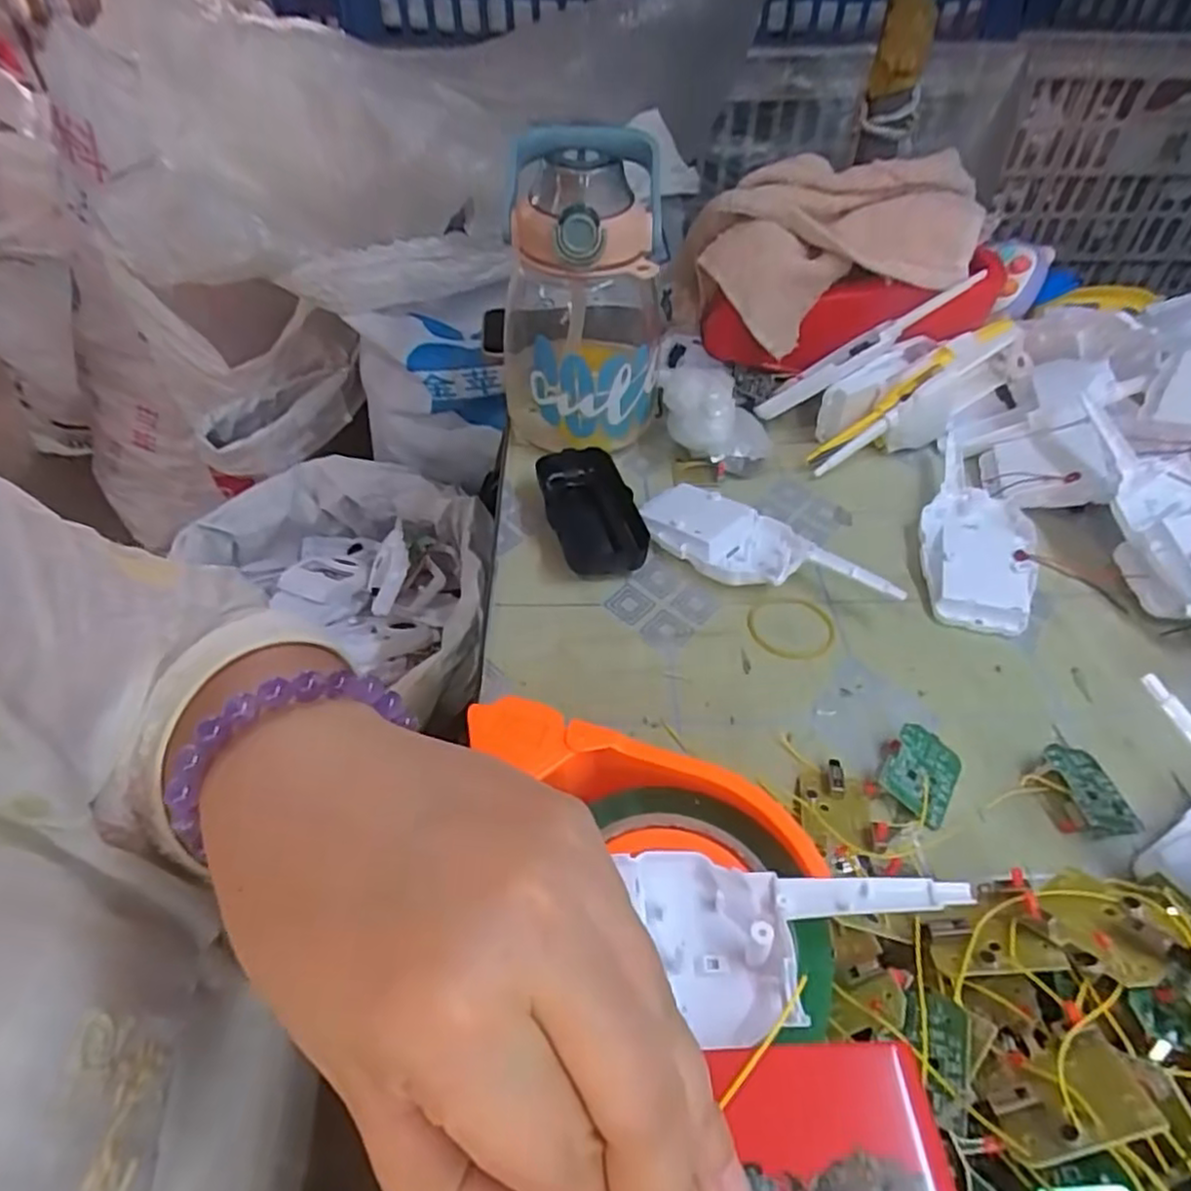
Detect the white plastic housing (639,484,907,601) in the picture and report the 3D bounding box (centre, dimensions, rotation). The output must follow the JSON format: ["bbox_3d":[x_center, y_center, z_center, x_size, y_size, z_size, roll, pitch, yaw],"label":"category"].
[{"bbox_3d":[0.098,-0.025,0.426,0.157,0.023,0.059,26,51,24],"label":"white plastic housing"}]

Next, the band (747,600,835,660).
[{"bbox_3d":[0.110,0.017,0.399,0.048,0.004,0.046,4,46,5],"label":"band"}]

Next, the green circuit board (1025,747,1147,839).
[{"bbox_3d":[0.222,0.091,0.324,0.034,0.012,0.042,-8,46,-7],"label":"green circuit board"}]

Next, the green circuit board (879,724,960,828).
[{"bbox_3d":[0.152,0.083,0.329,0.033,0.005,0.041,41,60,7],"label":"green circuit board"}]

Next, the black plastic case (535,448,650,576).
[{"bbox_3d":[-0.001,-0.053,0.453,0.050,0.024,0.111,-13,47,-12],"label":"black plastic case"}]

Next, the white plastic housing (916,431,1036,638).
[{"bbox_3d":[0.239,-0.042,0.445,0.062,0.023,0.161,15,48,15],"label":"white plastic housing"}]

